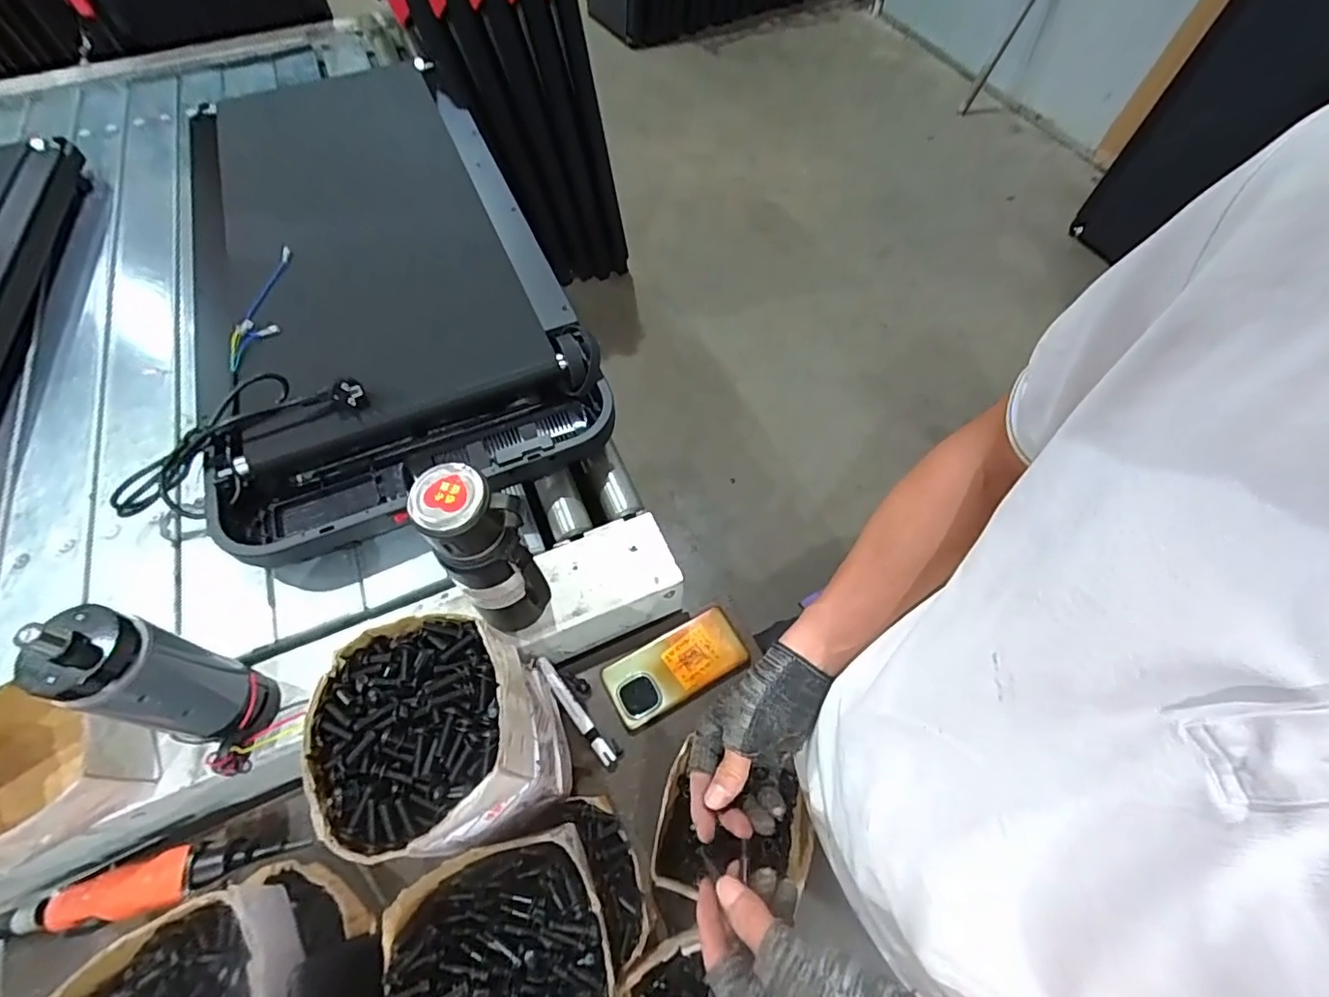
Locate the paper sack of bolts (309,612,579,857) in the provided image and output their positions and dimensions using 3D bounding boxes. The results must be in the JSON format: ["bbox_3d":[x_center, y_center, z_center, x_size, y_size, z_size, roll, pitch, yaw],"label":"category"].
[{"bbox_3d":[-0.185,0.207,0.508,0.157,0.207,0.170,-30,64,-16],"label":"paper sack of bolts"}]

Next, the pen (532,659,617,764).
[{"bbox_3d":[-0.103,0.237,0.654,0.018,0.019,0.144,-37,66,-20],"label":"pen"}]

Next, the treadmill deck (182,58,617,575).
[{"bbox_3d":[-0.475,-0.387,0.895,0.498,0.096,0.986,-21,62,-12],"label":"treadmill deck"}]

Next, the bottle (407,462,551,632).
[{"bbox_3d":[-0.163,0.058,0.548,0.074,0.226,0.072,0,59,0],"label":"bottle"}]

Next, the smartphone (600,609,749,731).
[{"bbox_3d":[0.013,0.194,0.679,0.164,0.014,0.079,-25,62,-14],"label":"smartphone"}]

